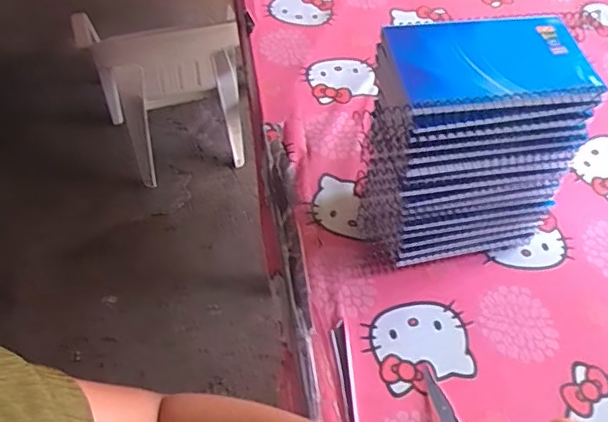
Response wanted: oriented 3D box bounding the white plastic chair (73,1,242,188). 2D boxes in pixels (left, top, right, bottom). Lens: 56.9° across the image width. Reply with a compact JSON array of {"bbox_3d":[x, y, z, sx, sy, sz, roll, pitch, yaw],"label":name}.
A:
[{"bbox_3d":[-0.365,-0.352,1.485,0.368,0.508,0.328,-12,55,-10],"label":"white plastic chair"}]

